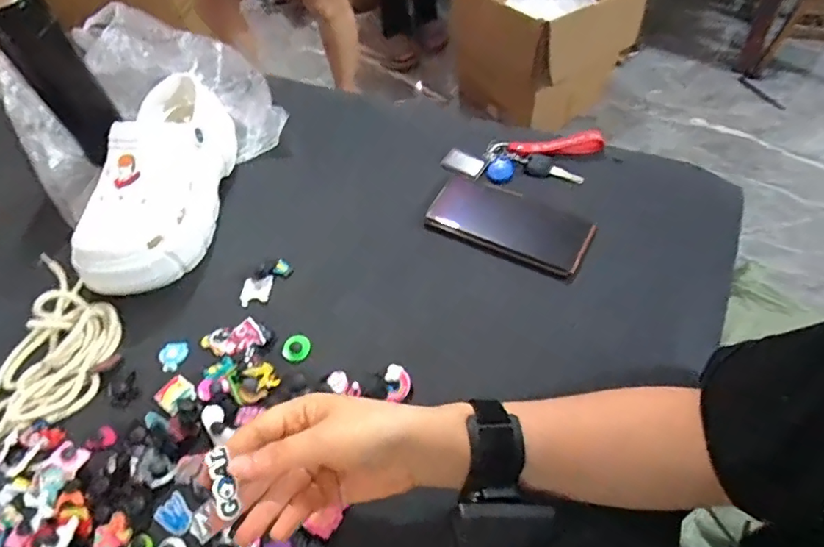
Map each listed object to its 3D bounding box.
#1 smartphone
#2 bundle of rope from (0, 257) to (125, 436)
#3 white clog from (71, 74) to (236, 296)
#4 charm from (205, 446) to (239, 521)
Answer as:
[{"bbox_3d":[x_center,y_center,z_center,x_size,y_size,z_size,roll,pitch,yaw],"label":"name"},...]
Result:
[{"bbox_3d":[0.100,-0.053,0.539,0.160,0.013,0.086,24,61,20],"label":"smartphone"},{"bbox_3d":[-0.345,0.088,0.468,0.124,0.041,0.204,6,56,9],"label":"bundle of rope"},{"bbox_3d":[-0.259,-0.103,0.537,0.093,0.099,0.241,0,56,4],"label":"white clog"},{"bbox_3d":[-0.110,0.121,0.304,0.012,0.007,0.041,-22,71,-11],"label":"charm"}]

